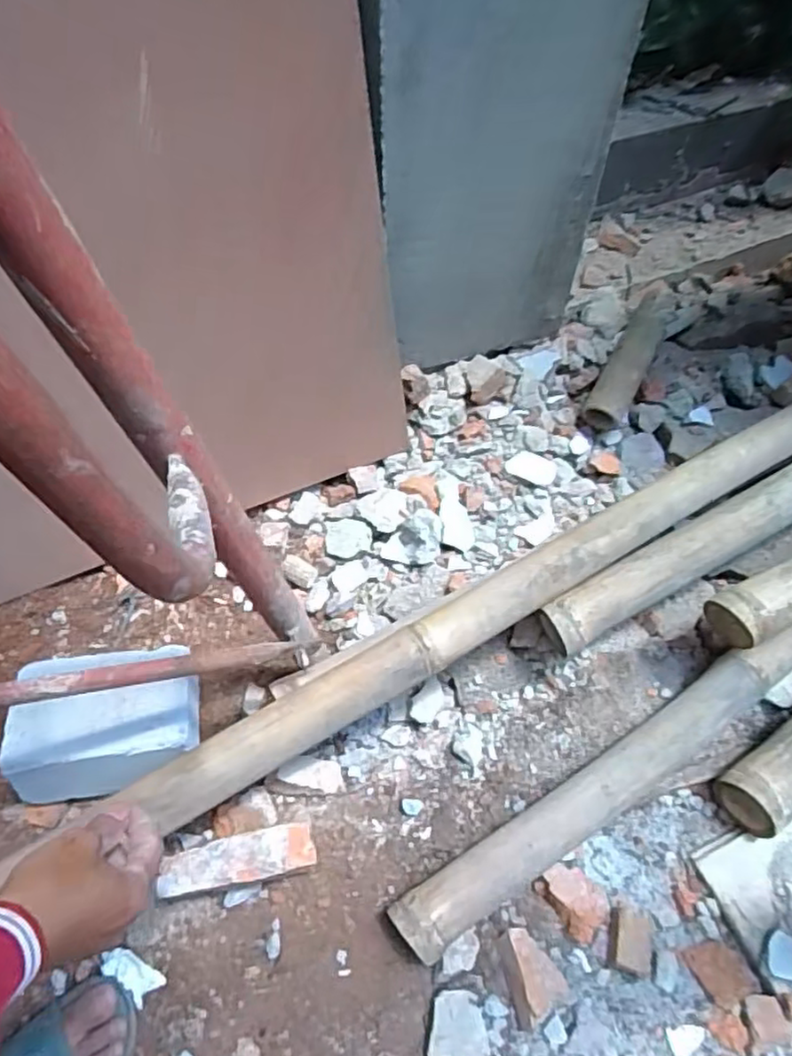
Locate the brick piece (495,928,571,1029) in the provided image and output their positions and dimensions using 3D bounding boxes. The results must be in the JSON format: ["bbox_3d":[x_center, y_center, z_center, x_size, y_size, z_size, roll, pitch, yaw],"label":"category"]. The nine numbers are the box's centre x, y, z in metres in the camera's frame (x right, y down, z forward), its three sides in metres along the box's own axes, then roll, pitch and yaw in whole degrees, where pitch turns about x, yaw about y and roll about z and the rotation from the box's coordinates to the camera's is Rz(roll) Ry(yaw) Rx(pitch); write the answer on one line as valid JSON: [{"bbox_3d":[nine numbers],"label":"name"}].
[{"bbox_3d":[0.144,0.464,0.691,0.059,0.034,0.084,-12,59,-8],"label":"brick piece"}]

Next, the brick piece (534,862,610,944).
[{"bbox_3d":[0.198,0.406,0.729,0.056,0.032,0.074,-31,64,-18],"label":"brick piece"}]

